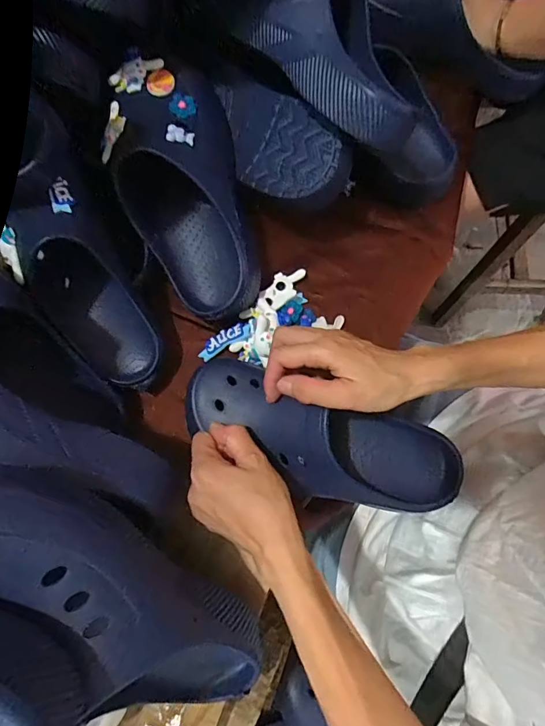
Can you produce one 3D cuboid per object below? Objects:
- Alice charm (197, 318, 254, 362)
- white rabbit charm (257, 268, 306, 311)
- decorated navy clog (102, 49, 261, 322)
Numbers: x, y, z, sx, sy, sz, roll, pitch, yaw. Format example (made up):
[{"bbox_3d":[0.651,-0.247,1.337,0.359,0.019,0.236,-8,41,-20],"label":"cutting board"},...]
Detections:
[{"bbox_3d":[-0.049,-0.025,0.462,0.067,0.006,0.021,-31,64,15],"label":"Alice charm"},{"bbox_3d":[0.010,-0.081,0.471,0.033,0.011,0.067,33,62,10],"label":"white rabbit charm"},{"bbox_3d":[-0.087,-0.173,0.428,0.119,0.081,0.260,-19,100,-5],"label":"decorated navy clog"}]

